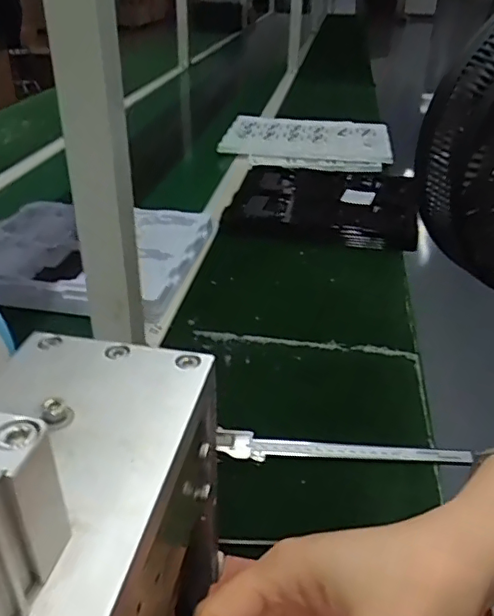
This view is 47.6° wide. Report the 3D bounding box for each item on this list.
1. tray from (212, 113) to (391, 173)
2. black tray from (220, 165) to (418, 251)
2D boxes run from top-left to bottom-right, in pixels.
[{"bbox_3d":[0.139,-0.407,1.337,0.393,0.036,0.377,5,32,6],"label":"tray"},{"bbox_3d":[0.143,-0.201,1.034,0.315,0.035,0.350,7,32,8],"label":"black tray"}]

